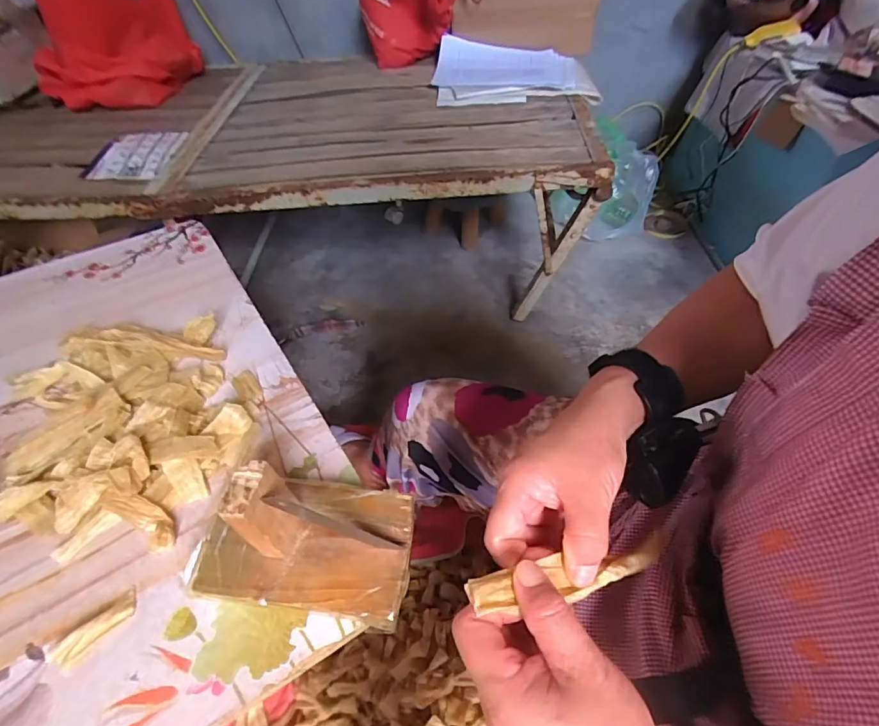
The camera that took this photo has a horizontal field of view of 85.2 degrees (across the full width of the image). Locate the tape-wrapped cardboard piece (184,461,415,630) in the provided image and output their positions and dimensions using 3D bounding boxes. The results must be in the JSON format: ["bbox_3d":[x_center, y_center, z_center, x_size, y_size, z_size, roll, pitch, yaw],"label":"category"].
[{"bbox_3d":[-0.093,0.107,0.314,0.147,0.082,0.094,5,50,7],"label":"tape-wrapped cardboard piece"}]

